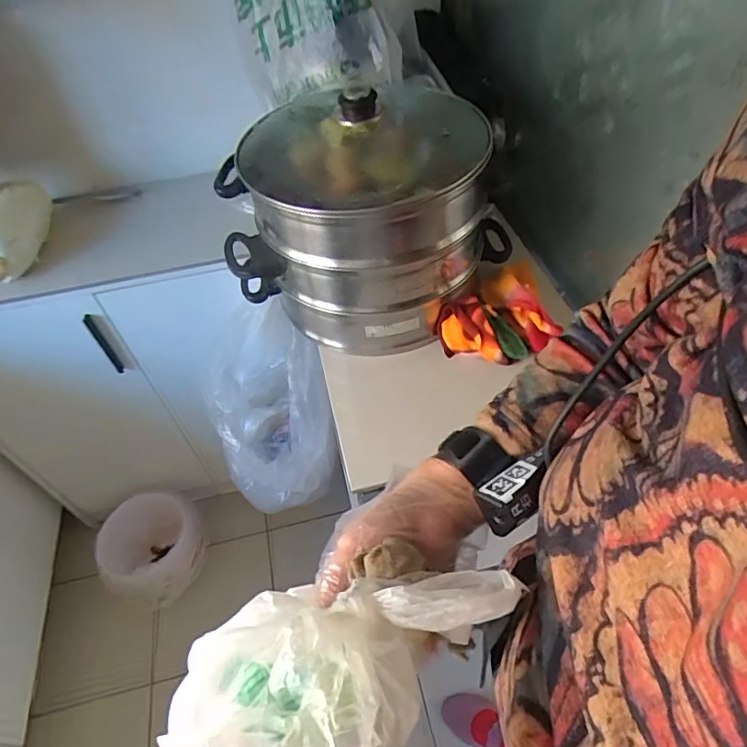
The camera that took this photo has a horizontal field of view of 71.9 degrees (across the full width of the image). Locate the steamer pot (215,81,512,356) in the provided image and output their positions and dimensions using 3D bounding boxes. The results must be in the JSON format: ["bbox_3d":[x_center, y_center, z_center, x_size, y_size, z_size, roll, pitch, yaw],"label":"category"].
[{"bbox_3d":[-0.019,-0.208,0.698,0.309,0.272,0.258,25,53,22],"label":"steamer pot"}]

